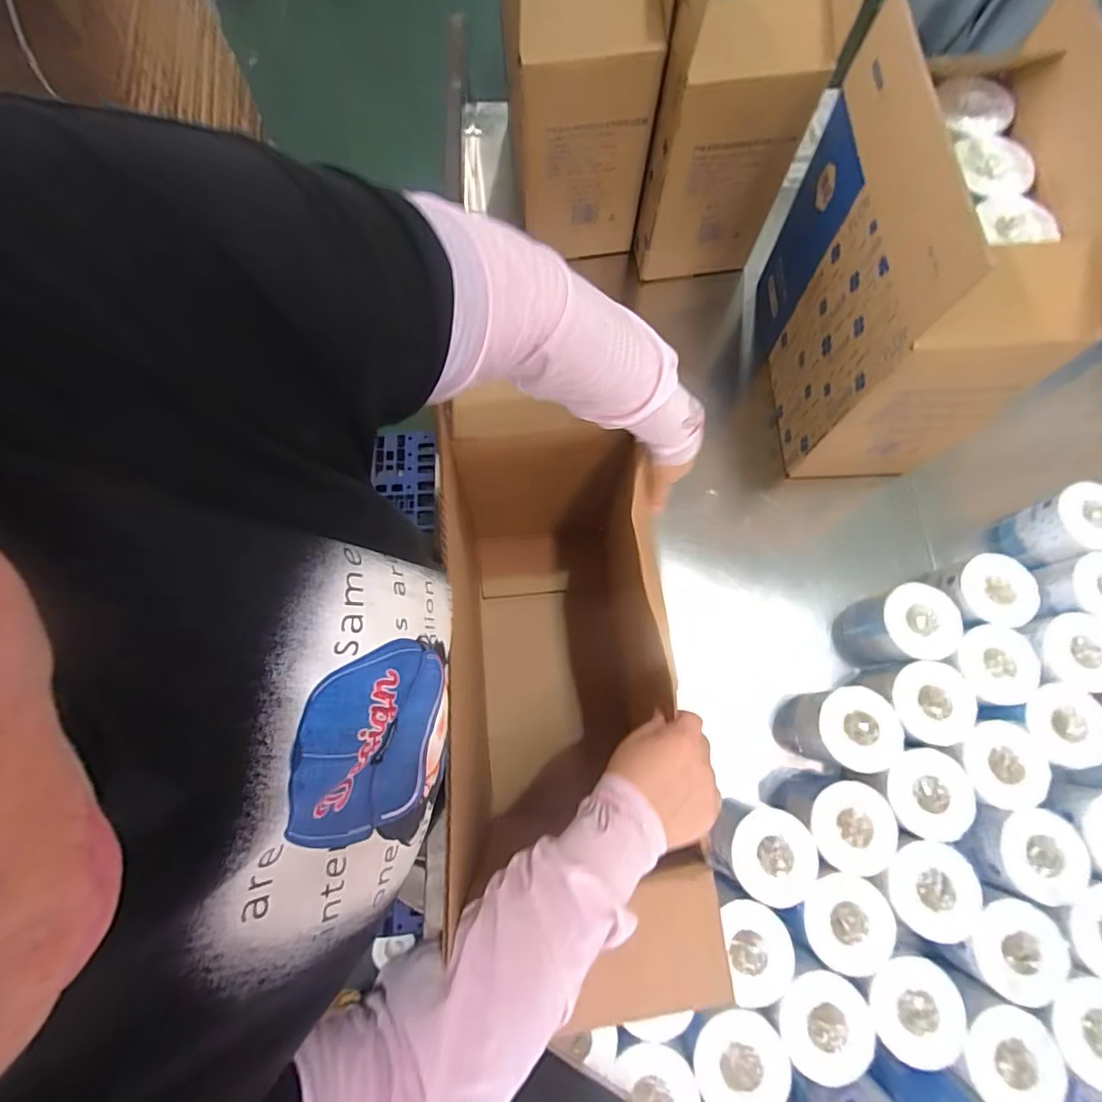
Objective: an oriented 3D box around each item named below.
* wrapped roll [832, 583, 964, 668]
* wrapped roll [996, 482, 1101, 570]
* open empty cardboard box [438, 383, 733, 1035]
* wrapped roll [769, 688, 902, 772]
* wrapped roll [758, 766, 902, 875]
[{"bbox_3d":[0.495,0.111,0.733,0.110,0.130,0.101,-12,74,-3],"label":"wrapped roll"},{"bbox_3d":[0.760,-0.031,0.767,0.098,0.128,0.091,0,74,1],"label":"wrapped roll"},{"bbox_3d":[0.012,0.121,0.595,0.277,0.332,0.524,3,73,3],"label":"open empty cardboard box"},{"bbox_3d":[0.383,0.240,0.692,0.101,0.134,0.095,0,74,1],"label":"wrapped roll"},{"bbox_3d":[0.356,0.339,0.656,0.100,0.121,0.112,-36,77,-9],"label":"wrapped roll"}]

